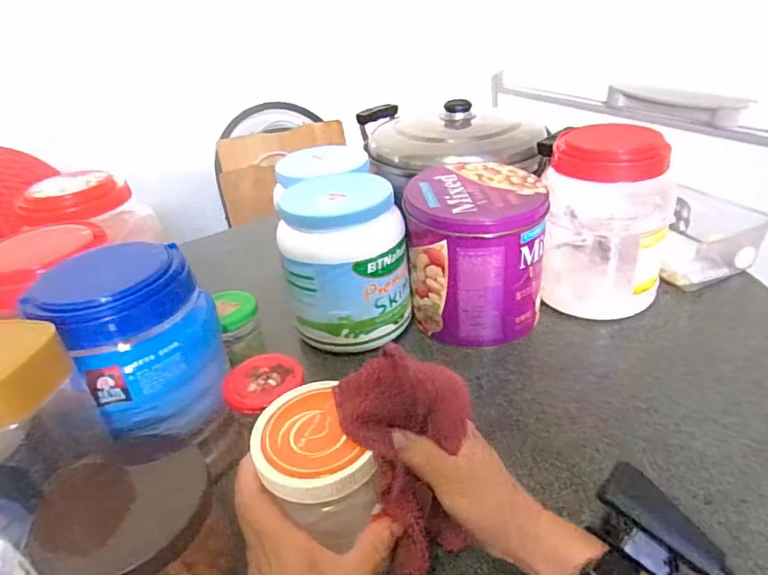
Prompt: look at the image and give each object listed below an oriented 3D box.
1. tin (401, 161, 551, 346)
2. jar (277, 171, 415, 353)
[{"bbox_3d":[0.103,-0.040,0.607,0.149,0.158,0.140,-5,32,2],"label":"tin"},{"bbox_3d":[-0.045,-0.030,0.599,0.137,0.164,0.131,-12,32,-9],"label":"jar"}]

